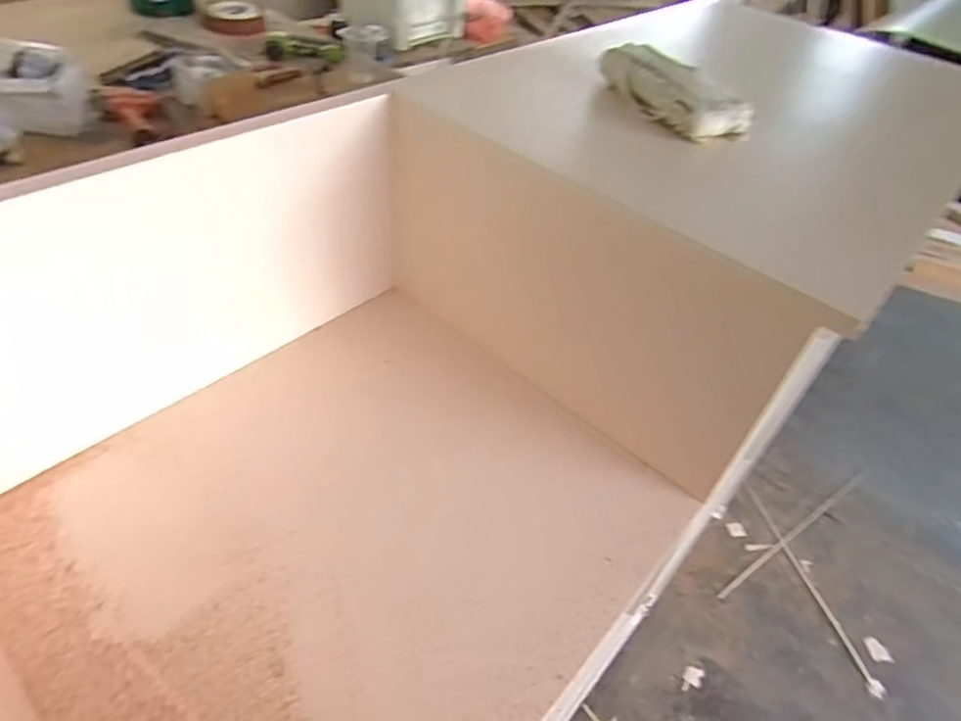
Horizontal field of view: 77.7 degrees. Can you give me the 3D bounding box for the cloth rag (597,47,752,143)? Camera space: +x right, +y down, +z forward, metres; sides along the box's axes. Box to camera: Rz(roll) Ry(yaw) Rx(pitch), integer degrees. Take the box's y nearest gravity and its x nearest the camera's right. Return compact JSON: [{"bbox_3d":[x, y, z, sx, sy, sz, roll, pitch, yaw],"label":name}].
[{"bbox_3d":[0.217,-0.316,0.697,0.098,0.049,0.192,-11,47,-19],"label":"cloth rag"}]

